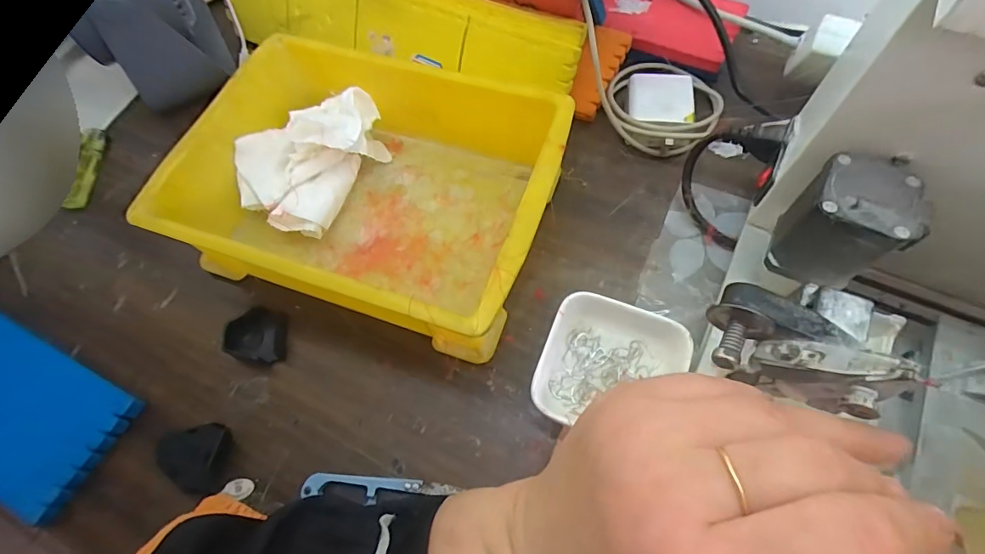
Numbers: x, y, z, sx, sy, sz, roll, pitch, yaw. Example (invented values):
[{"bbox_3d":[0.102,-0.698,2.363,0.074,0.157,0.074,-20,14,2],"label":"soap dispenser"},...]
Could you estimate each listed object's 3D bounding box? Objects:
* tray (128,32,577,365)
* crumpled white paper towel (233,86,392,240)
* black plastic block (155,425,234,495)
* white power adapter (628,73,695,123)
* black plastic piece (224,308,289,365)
[{"bbox_3d":[-0.084,-0.063,0.335,0.247,0.075,0.180,17,67,11],"label":"tray"},{"bbox_3d":[-0.140,-0.095,0.359,0.080,0.055,0.120,26,69,14],"label":"crumpled white paper towel"},{"bbox_3d":[-0.185,0.115,0.292,0.039,0.019,0.039,-11,65,-2],"label":"black plastic block"},{"bbox_3d":[0.132,-0.136,0.375,0.048,0.021,0.052,6,66,6],"label":"white power adapter"},{"bbox_3d":[-0.163,0.039,0.328,0.038,0.015,0.036,11,66,8],"label":"black plastic piece"}]

